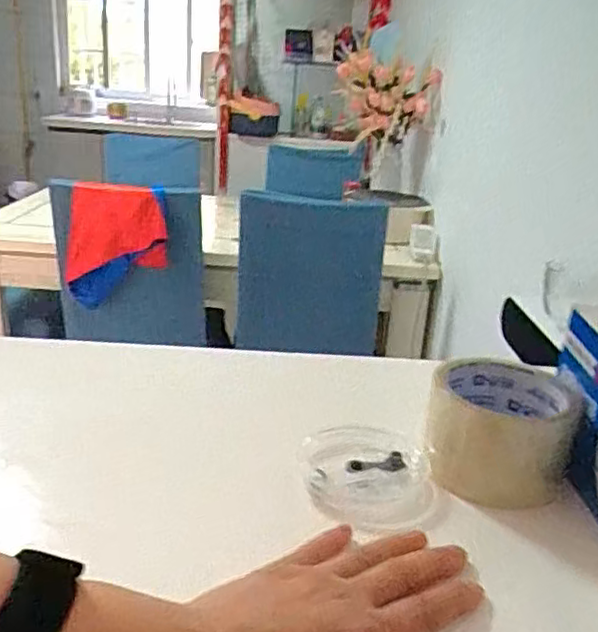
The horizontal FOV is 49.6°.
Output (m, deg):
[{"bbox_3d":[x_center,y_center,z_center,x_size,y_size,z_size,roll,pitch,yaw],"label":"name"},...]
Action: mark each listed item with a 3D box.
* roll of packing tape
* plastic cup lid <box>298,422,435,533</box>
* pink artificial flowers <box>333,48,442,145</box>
[{"bbox_3d":[0.129,0.072,0.419,0.086,0.061,0.083,8,21,10],"label":"roll of packing tape"},{"bbox_3d":[0.042,0.096,0.402,0.079,0.017,0.091,2,21,-4],"label":"plastic cup lid"},{"bbox_3d":[0.247,-0.601,1.823,0.256,0.220,0.174,10,22,17],"label":"pink artificial flowers"}]

